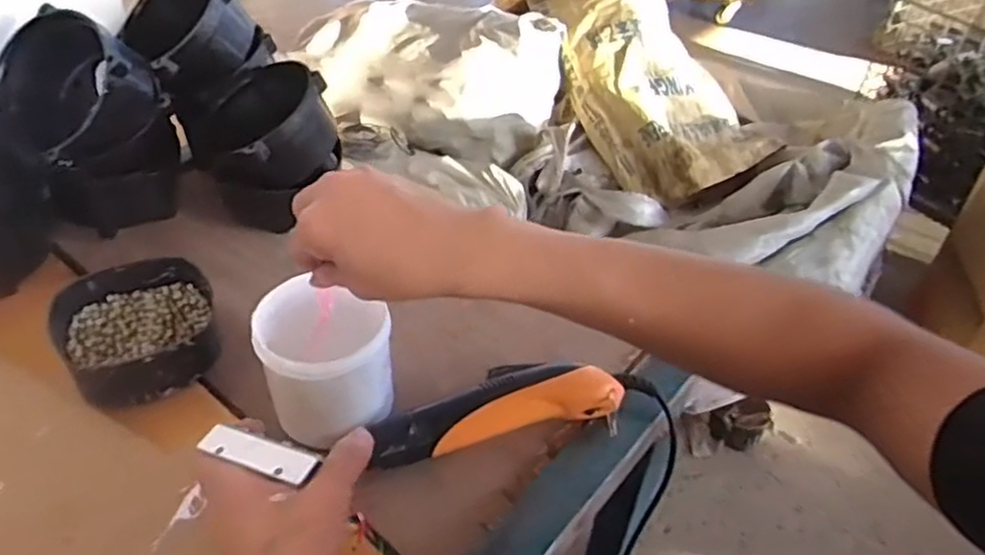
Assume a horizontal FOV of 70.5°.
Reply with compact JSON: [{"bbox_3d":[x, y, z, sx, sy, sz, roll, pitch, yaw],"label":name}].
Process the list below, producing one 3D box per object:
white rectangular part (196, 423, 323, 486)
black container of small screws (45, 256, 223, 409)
[{"bbox_3d":[-0.138,0.101,0.407,0.078,0.004,0.019,11,39,27],"label":"white rectangular part"},{"bbox_3d":[-0.291,0.044,0.574,0.119,0.042,0.126,-18,46,-25],"label":"black container of small screws"}]

